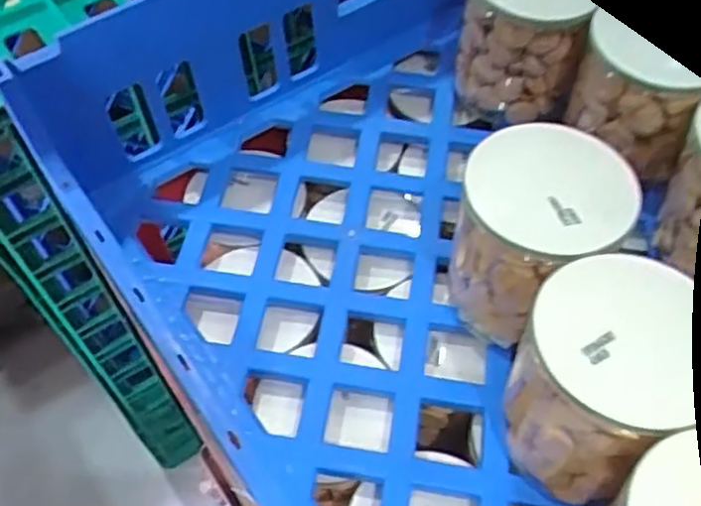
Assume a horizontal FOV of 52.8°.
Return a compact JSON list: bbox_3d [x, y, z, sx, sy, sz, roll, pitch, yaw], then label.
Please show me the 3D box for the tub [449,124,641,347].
[{"bbox_3d":[0.117,-0.005,0.453,0.093,0.130,0.089,-2,54,2],"label":"tub"}]

